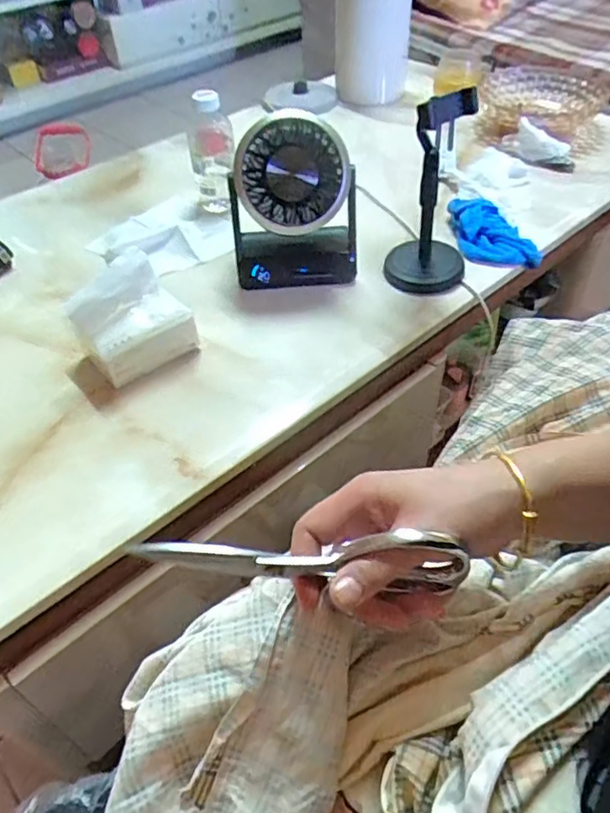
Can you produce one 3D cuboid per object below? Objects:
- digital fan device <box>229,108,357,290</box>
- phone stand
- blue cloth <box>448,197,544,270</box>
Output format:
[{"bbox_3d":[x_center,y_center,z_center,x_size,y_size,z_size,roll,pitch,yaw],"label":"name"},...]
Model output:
[{"bbox_3d":[-0.015,-0.252,0.776,0.161,0.208,0.092,-9,48,-5],"label":"digital fan device"},{"bbox_3d":[0.161,-0.265,0.747,0.104,0.231,0.094,11,49,13],"label":"phone stand"},{"bbox_3d":[0.276,-0.250,0.876,0.107,0.042,0.114,-5,47,-3],"label":"blue cloth"}]

